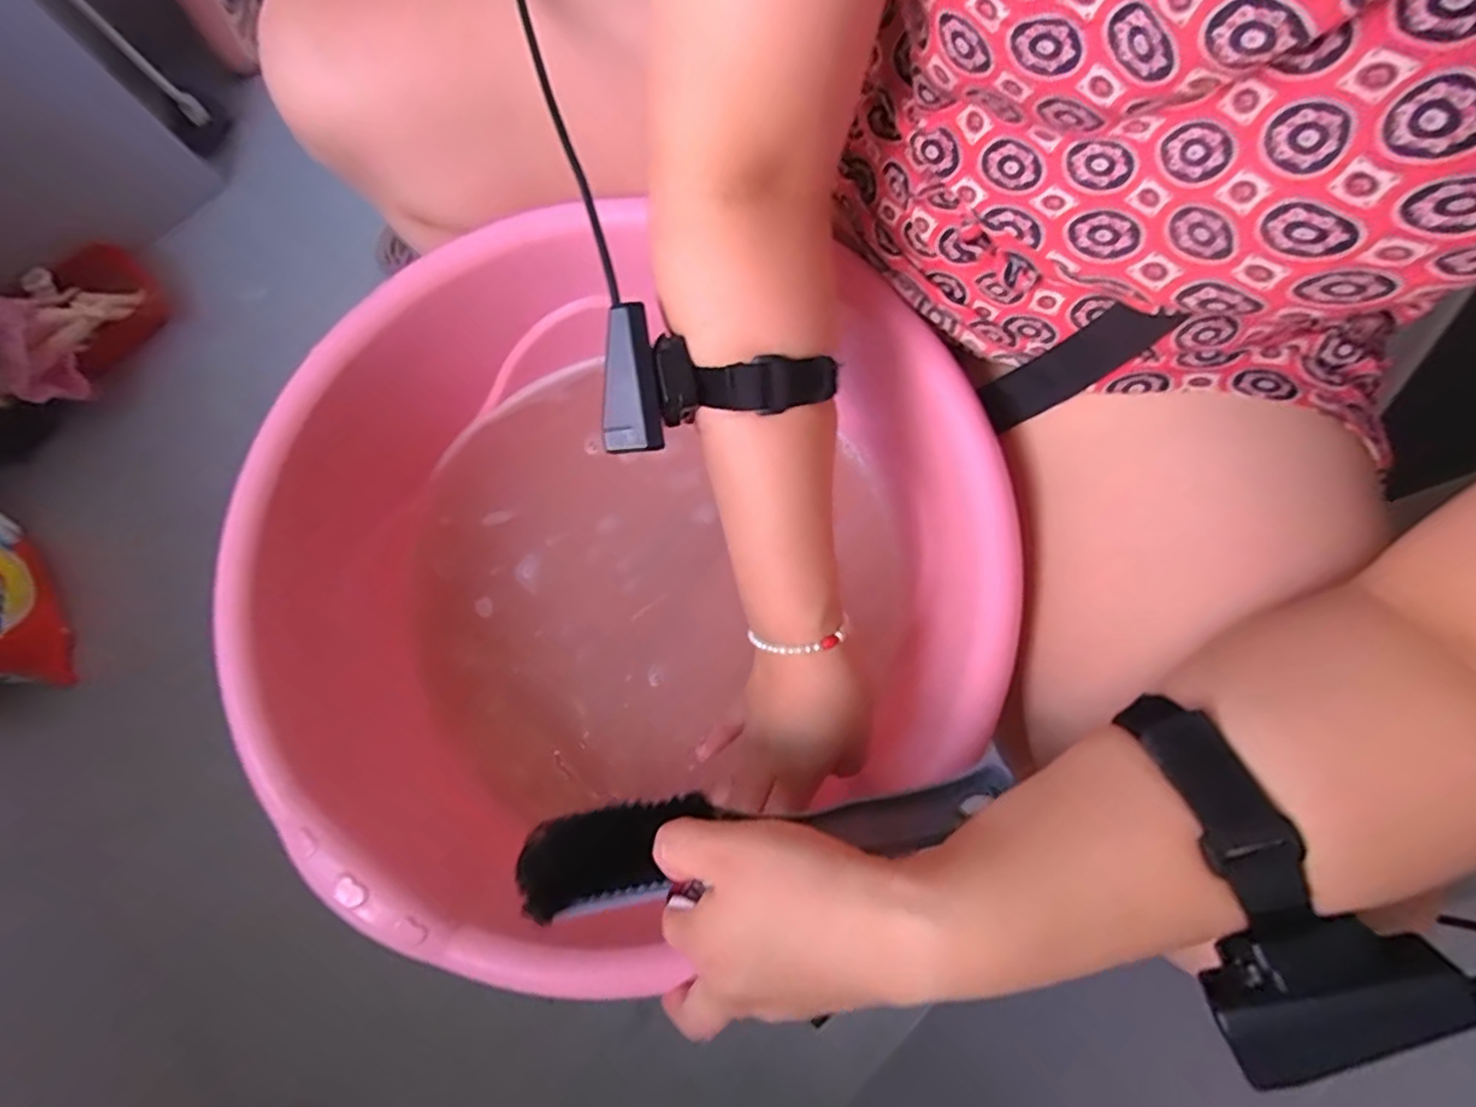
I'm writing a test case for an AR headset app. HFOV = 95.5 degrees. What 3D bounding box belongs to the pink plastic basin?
[{"bbox_3d":[-0.087,0.005,0.443,0.416,0.141,0.415,0,77,0],"label":"pink plastic basin"}]

